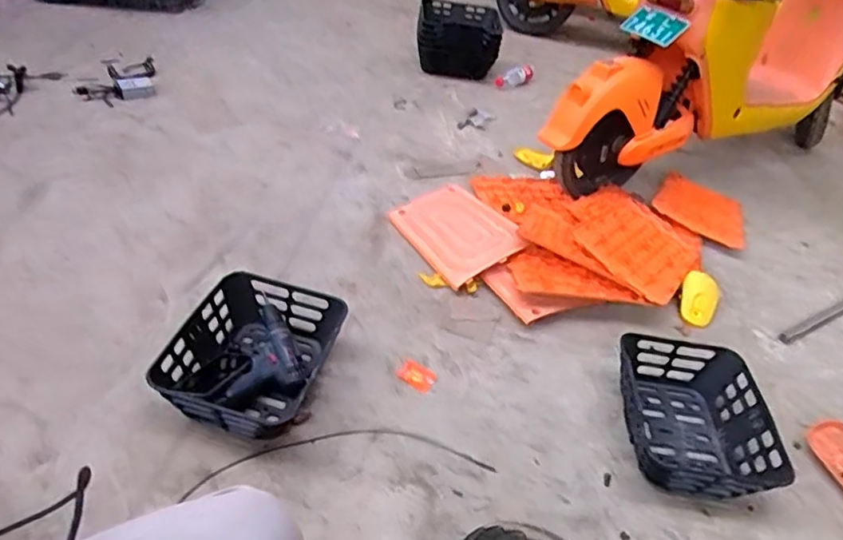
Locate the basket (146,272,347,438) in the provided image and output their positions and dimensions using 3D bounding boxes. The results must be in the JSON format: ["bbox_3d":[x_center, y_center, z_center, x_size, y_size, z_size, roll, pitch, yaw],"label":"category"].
[{"bbox_3d":[-0.320,0.167,1.168,0.287,0.143,0.328,10,41,3],"label":"basket"}]

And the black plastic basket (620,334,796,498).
[{"bbox_3d":[0.540,0.279,1.196,0.284,0.109,0.335,5,41,-3],"label":"black plastic basket"}]

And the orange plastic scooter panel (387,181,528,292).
[{"bbox_3d":[0.084,-0.113,1.611,0.245,0.030,0.365,-27,48,-19],"label":"orange plastic scooter panel"}]

